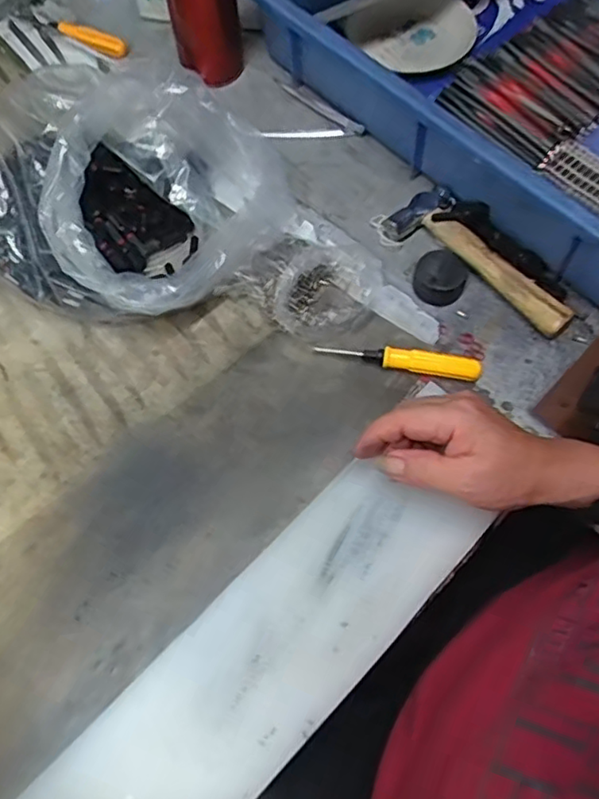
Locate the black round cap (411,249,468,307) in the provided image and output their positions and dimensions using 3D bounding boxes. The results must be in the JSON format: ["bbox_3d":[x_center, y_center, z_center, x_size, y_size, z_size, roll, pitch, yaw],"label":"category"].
[{"bbox_3d":[0.106,-0.093,0.481,0.039,0.018,0.043,14,66,6],"label":"black round cap"}]

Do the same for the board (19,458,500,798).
[{"bbox_3d":[-0.034,0.167,0.367,0.090,0.012,0.334,40,70,23],"label":"board"}]

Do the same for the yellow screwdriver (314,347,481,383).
[{"bbox_3d":[0.072,-0.028,0.455,0.115,0.018,0.012,10,66,4],"label":"yellow screwdriver"}]

